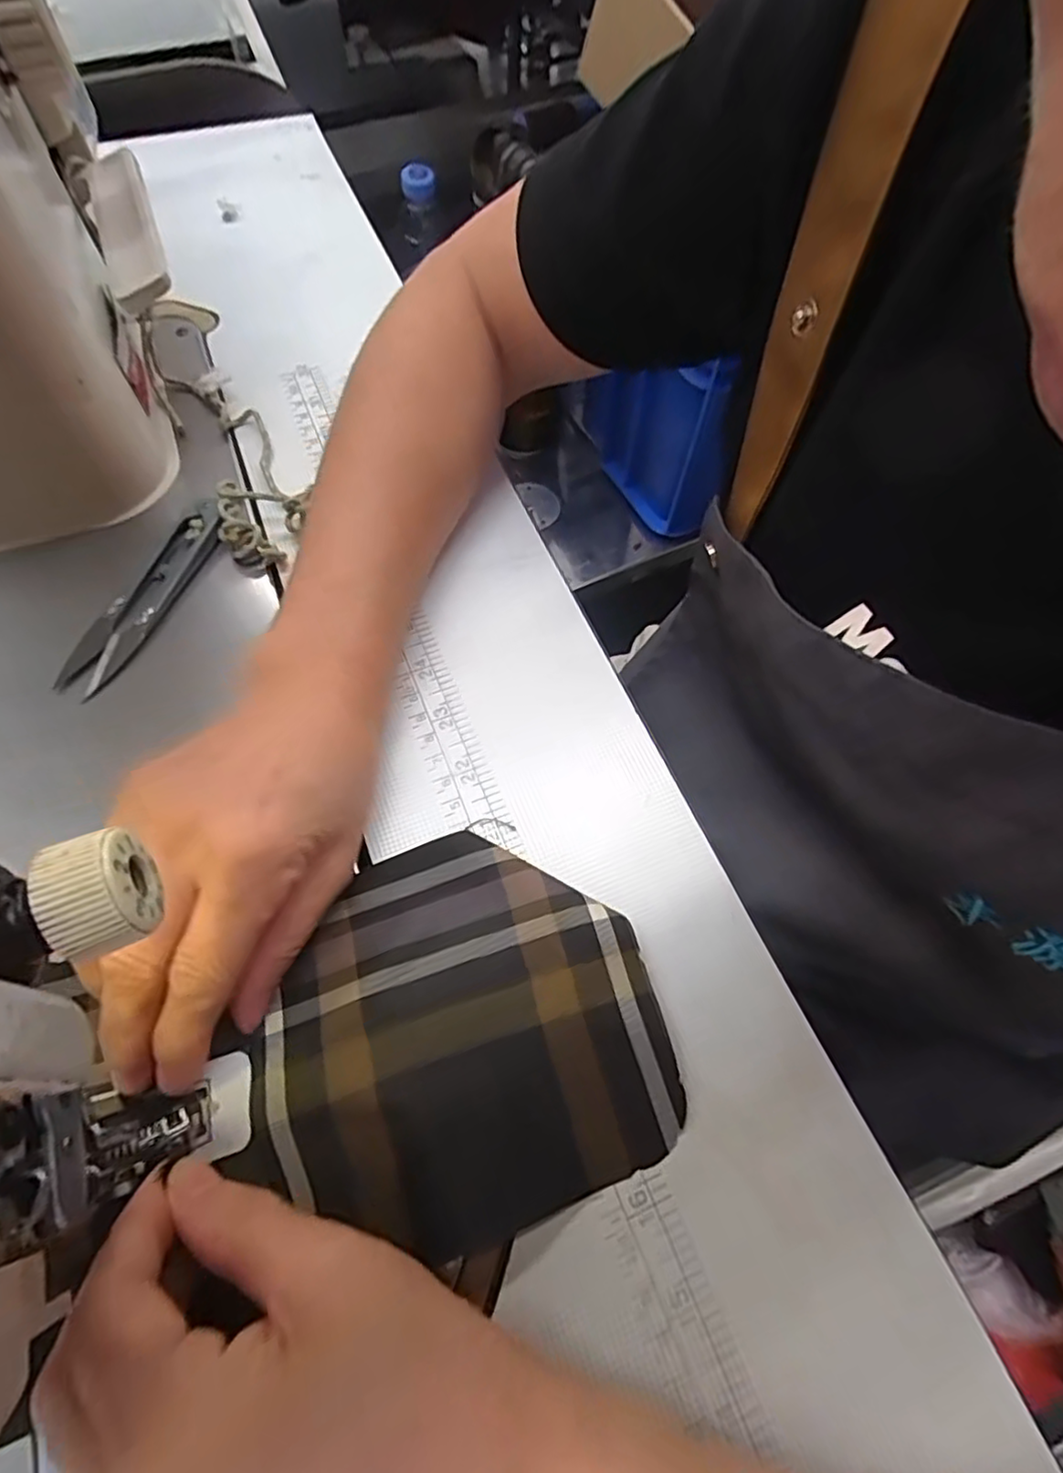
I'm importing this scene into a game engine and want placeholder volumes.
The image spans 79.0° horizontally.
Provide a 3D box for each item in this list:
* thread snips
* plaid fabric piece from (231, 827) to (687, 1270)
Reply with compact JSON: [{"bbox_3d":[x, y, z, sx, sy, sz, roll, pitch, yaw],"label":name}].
[{"bbox_3d":[-0.164,-0.059,0.276,0.022,0.015,0.098,23,65,9],"label":"thread snips"},{"bbox_3d":[-0.025,0.091,0.207,0.123,0.010,0.114,-18,66,-10],"label":"plaid fabric piece"}]

